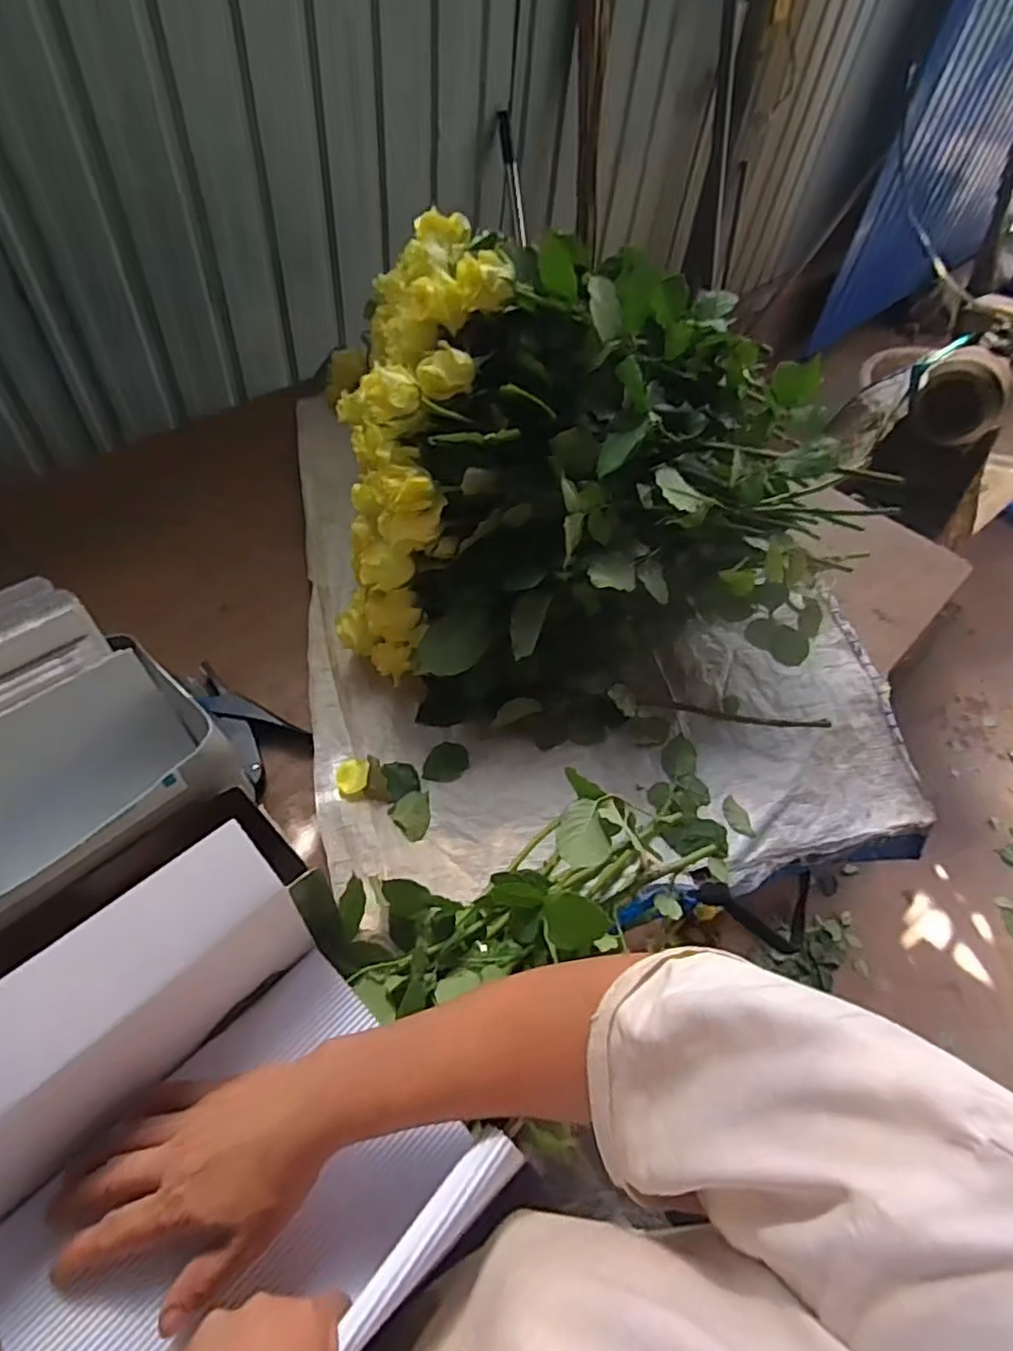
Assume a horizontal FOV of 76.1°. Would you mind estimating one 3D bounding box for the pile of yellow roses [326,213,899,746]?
[{"bbox_3d":[0.087,-0.174,0.631,0.456,0.314,0.363,8,51,1],"label":"pile of yellow roses"}]

